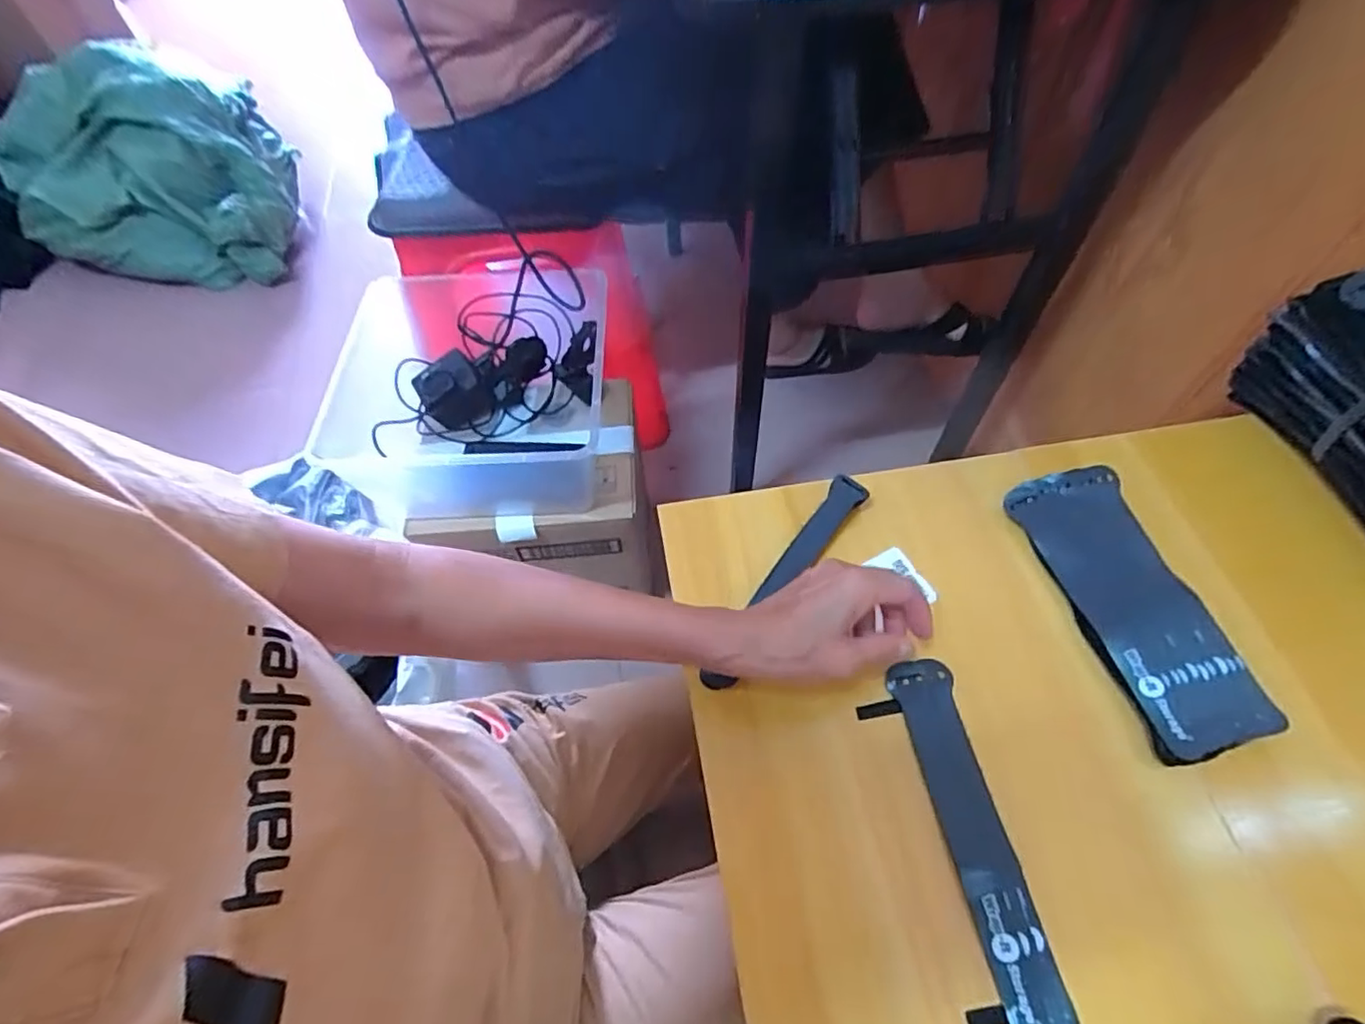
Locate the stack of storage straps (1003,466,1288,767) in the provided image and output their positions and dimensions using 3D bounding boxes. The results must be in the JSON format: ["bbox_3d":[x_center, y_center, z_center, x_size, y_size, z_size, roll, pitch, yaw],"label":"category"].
[{"bbox_3d":[0.312,0.060,0.427,0.080,0.023,0.200,-14,58,-5],"label":"stack of storage straps"}]

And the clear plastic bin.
[{"bbox_3d":[-0.245,-0.153,0.778,0.297,0.144,0.273,-4,58,1],"label":"clear plastic bin"}]

